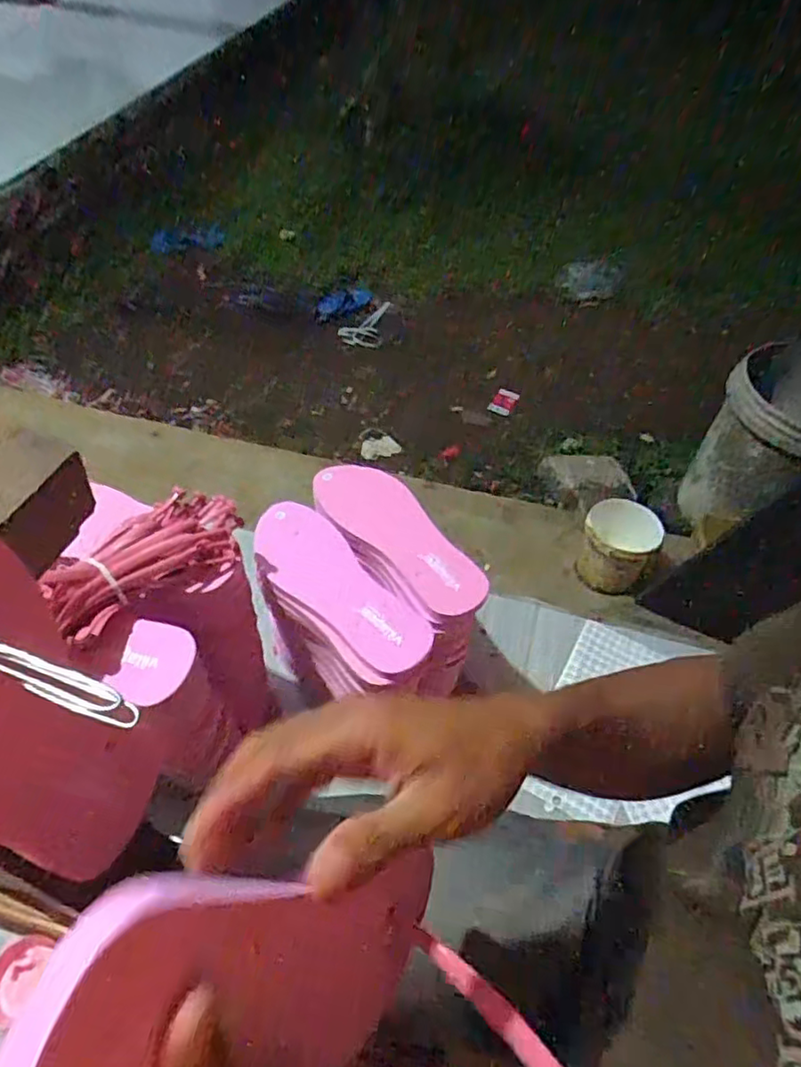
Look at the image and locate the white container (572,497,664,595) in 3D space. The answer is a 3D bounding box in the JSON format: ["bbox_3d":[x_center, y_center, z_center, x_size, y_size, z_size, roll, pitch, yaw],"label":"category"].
[{"bbox_3d":[0.379,0.017,1.068,0.128,0.101,0.146,22,53,13],"label":"white container"}]

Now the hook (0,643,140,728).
[{"bbox_3d":[-0.124,0.047,0.204,0.078,0.007,0.012,15,52,9],"label":"hook"}]

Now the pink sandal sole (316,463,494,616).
[{"bbox_3d":[-0.001,-0.003,0.693,0.086,0.018,0.246,-32,60,-25],"label":"pink sandal sole"}]

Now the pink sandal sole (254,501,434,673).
[{"bbox_3d":[-0.067,0.051,0.631,0.087,0.009,0.233,-32,60,-25],"label":"pink sandal sole"}]

